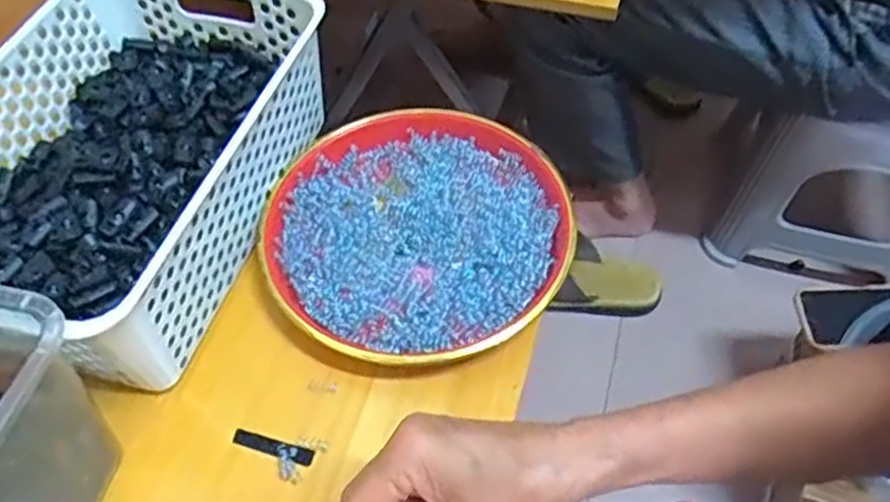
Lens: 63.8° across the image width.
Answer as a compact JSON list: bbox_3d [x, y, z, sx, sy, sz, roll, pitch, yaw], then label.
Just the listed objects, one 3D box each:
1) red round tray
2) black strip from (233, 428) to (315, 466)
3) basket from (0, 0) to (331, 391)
[{"bbox_3d":[-0.021,-0.016,0.520,0.212,0.026,0.207,-1,56,2],"label":"red round tray"},{"bbox_3d":[-0.107,0.122,0.446,0.053,0.004,0.009,13,58,11],"label":"black strip"},{"bbox_3d":[-0.224,-0.067,0.511,0.197,0.106,0.284,14,58,11],"label":"basket"}]

